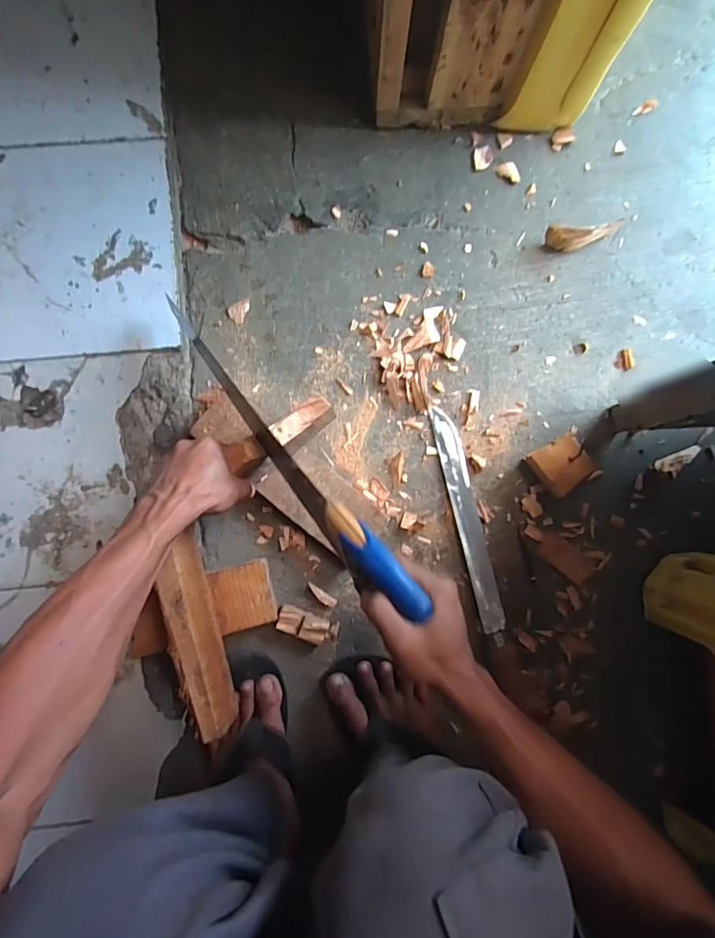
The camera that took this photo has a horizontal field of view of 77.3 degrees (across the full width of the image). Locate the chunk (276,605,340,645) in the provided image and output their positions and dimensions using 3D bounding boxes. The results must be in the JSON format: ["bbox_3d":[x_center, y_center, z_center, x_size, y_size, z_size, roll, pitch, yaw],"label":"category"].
[{"bbox_3d":[-0.064,0.205,0.583,0.079,0.015,0.032,21,86,-1],"label":"chunk"}]

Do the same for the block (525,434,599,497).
[{"bbox_3d":[0.271,-0.007,0.589,0.072,0.042,0.067,-35,88,-3],"label":"block"}]

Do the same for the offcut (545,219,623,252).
[{"bbox_3d":[0.306,-0.316,0.611,0.095,0.032,0.028,-5,87,-2],"label":"offcut"}]

